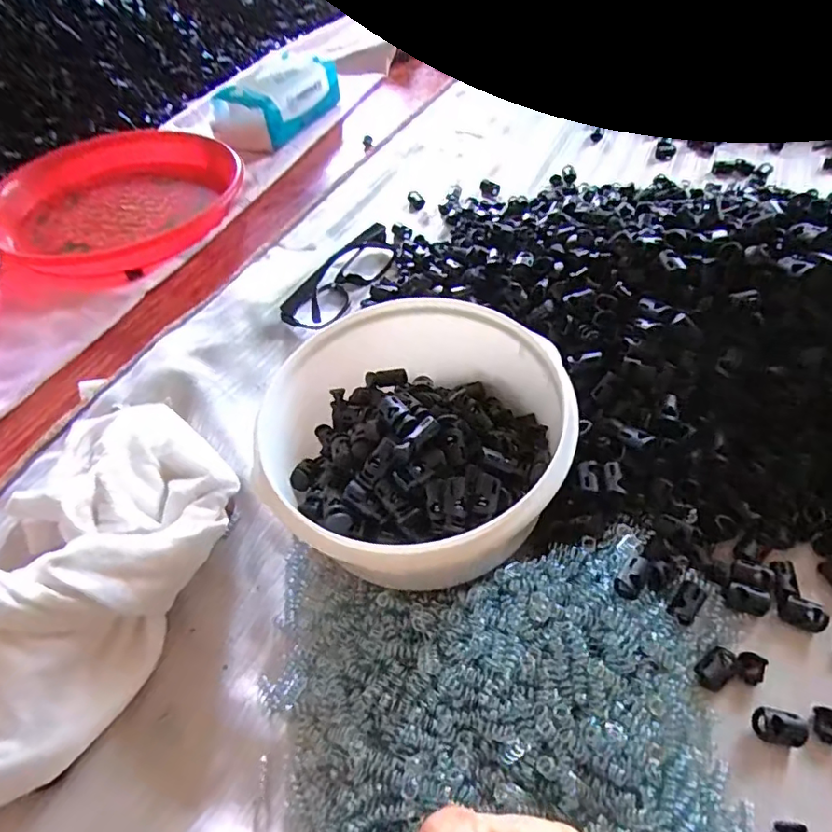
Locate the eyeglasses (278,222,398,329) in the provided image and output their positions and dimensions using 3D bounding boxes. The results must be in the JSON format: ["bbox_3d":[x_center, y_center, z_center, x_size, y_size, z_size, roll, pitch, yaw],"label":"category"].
[{"bbox_3d":[-0.061,-0.117,0.466,0.041,0.024,0.128,22,55,21],"label":"eyeglasses"}]

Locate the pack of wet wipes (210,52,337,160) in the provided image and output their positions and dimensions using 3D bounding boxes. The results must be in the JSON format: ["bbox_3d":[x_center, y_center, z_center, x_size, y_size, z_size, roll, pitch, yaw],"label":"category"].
[{"bbox_3d":[-0.161,-0.372,0.660,0.083,0.066,0.167,25,57,24],"label":"pack of wet wipes"}]

